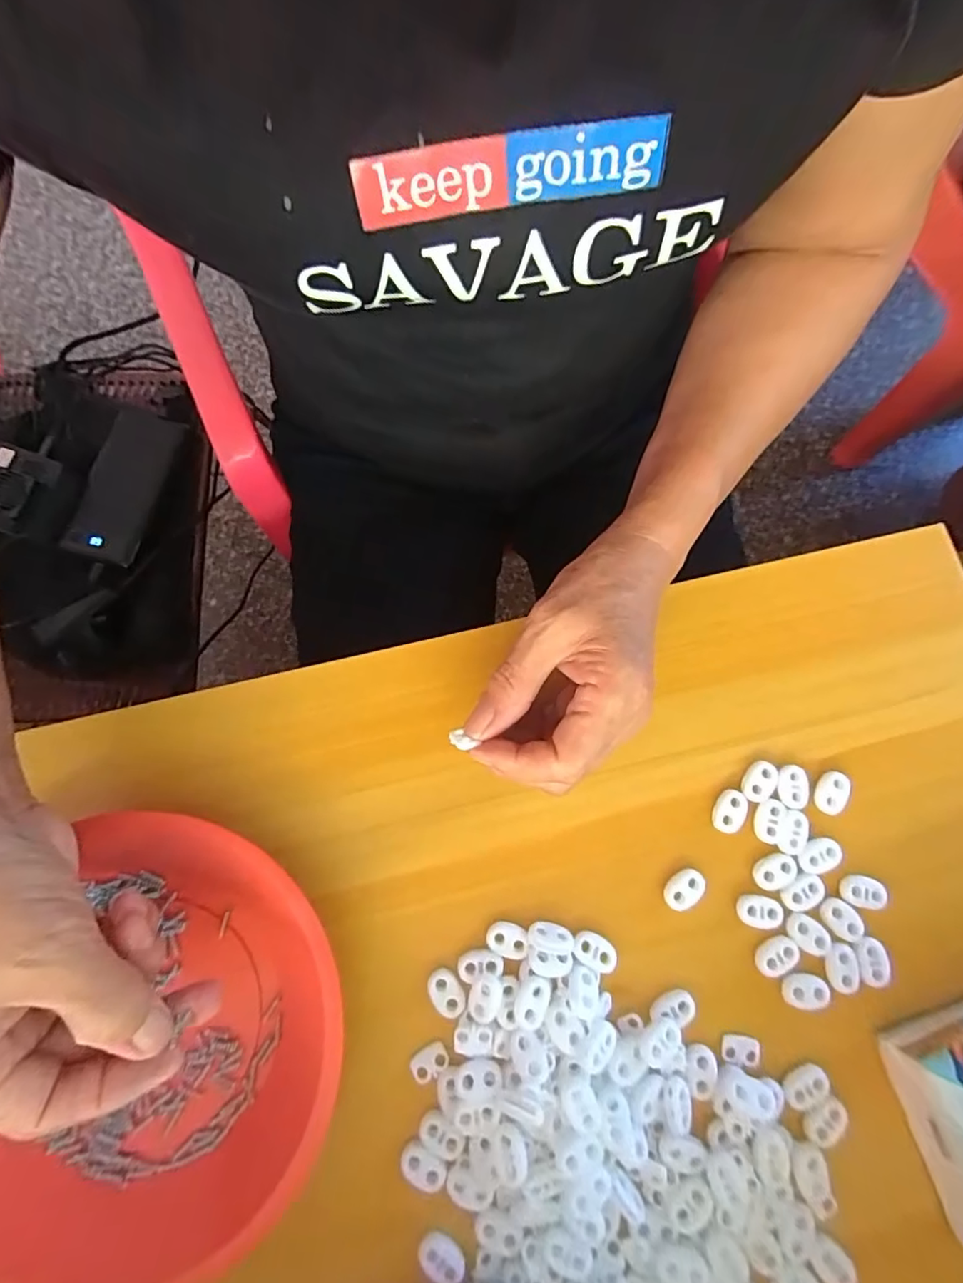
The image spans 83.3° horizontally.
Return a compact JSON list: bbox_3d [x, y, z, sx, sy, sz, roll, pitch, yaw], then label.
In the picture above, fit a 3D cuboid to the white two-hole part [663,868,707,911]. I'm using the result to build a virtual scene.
[{"bbox_3d":[0.104,0.127,0.278,0.022,0.006,0.015,-42,80,-10],"label":"white two-hole part"}]

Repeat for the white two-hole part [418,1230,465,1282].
[{"bbox_3d":[-0.018,0.279,0.243,0.016,0.004,0.022,-43,80,-10],"label":"white two-hole part"}]

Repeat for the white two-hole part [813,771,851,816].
[{"bbox_3d":[0.186,0.080,0.288,0.015,0.007,0.022,30,78,7],"label":"white two-hole part"}]

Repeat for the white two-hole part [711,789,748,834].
[{"bbox_3d":[0.132,0.090,0.287,0.015,0.006,0.022,23,77,6],"label":"white two-hole part"}]

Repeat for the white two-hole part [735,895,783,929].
[{"bbox_3d":[0.142,0.137,0.275,0.021,0.004,0.015,9,76,2],"label":"white two-hole part"}]

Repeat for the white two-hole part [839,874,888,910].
[{"bbox_3d":[0.195,0.128,0.275,0.019,0.004,0.015,16,76,4],"label":"white two-hole part"}]

